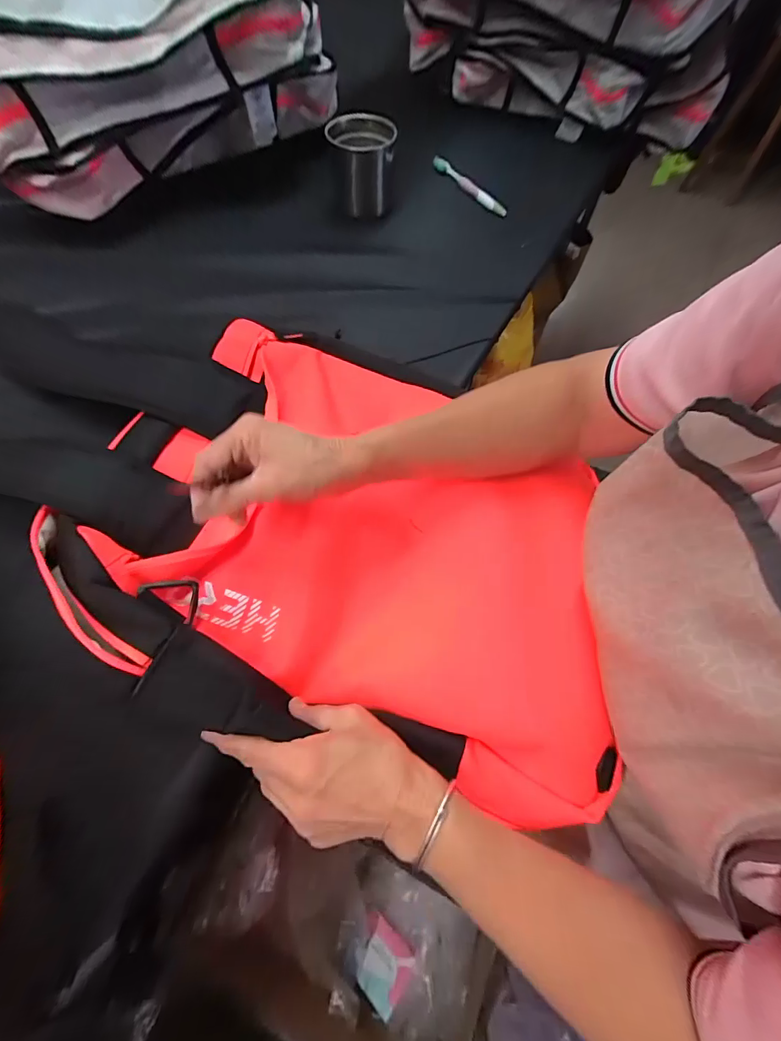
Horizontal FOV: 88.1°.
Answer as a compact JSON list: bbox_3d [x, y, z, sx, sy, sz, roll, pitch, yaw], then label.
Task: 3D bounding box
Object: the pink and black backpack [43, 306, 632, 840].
[{"bbox_3d":[-0.025,-0.010,0.375,0.442,0.084,0.385,15,64,5],"label":"pink and black backpack"}]

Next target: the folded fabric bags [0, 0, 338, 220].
[{"bbox_3d":[-0.376,-0.684,0.617,0.557,0.214,0.352,-34,70,-17],"label":"folded fabric bags"}]

